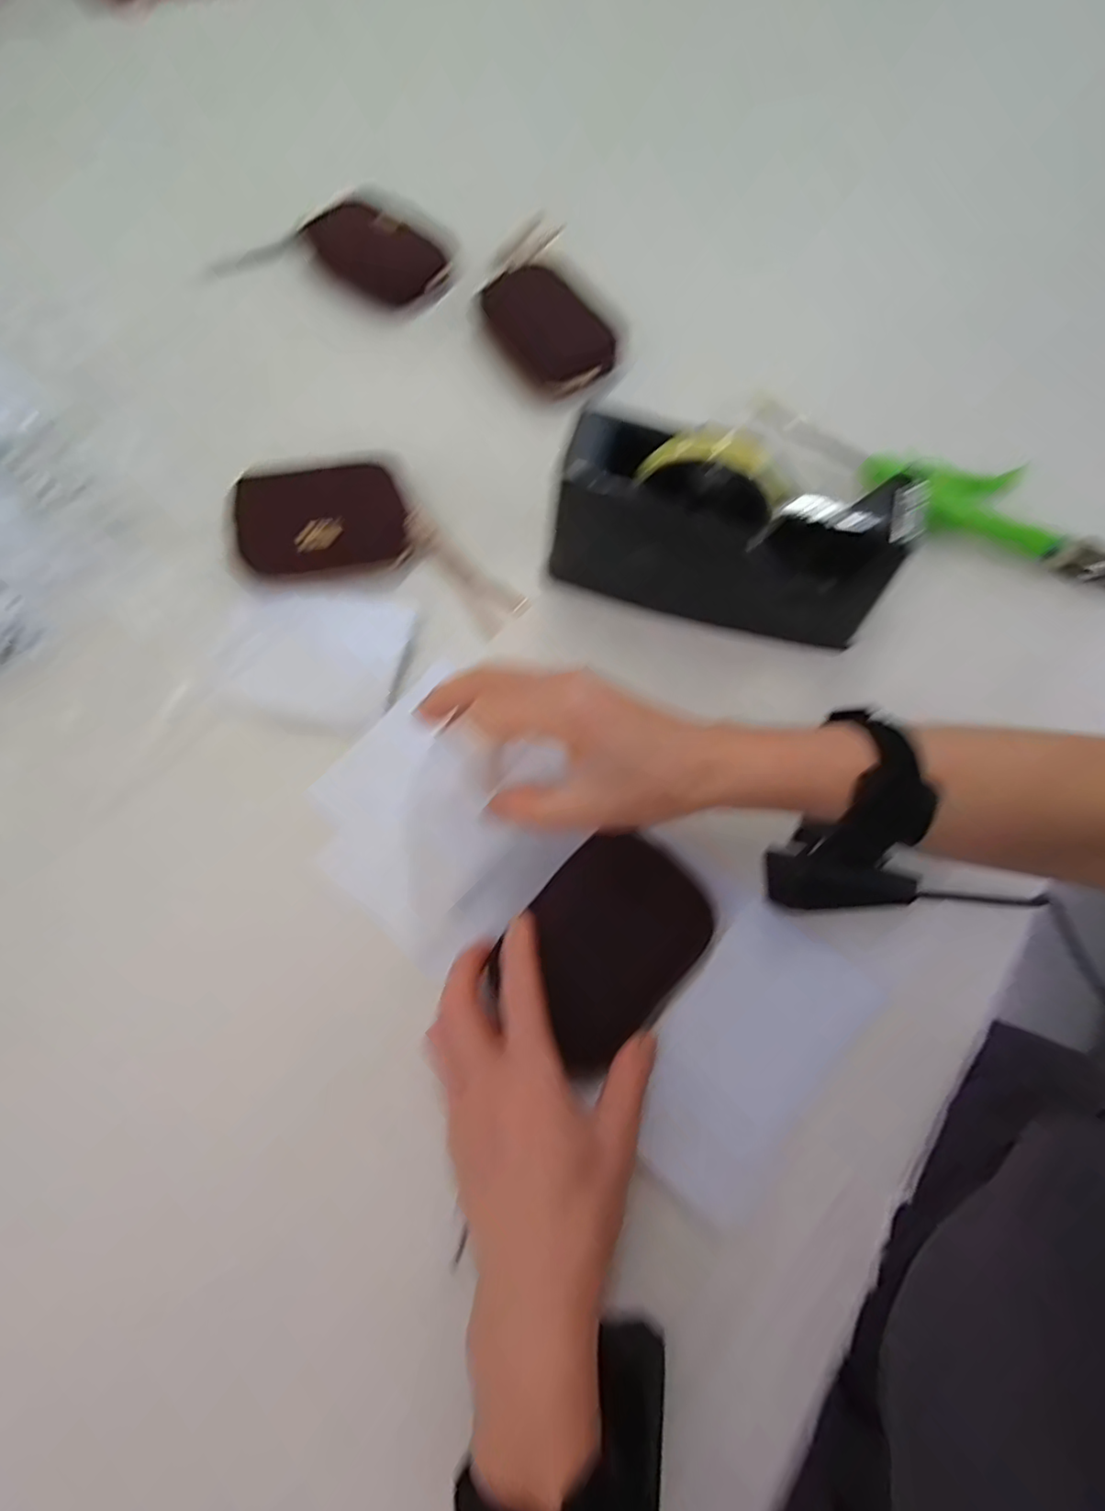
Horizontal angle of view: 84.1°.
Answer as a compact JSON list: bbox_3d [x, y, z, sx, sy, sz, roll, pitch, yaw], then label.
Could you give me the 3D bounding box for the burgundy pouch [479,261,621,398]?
[{"bbox_3d":[-0.005,-0.324,0.460,0.068,0.016,0.120,-33,74,-10],"label":"burgundy pouch"}]

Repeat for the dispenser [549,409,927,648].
[{"bbox_3d":[0.099,-0.133,0.355,0.188,0.093,0.067,15,72,5],"label":"dispenser"}]

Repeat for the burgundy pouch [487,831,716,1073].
[{"bbox_3d":[0.029,0.095,0.318,0.106,0.022,0.081,-43,76,-13],"label":"burgundy pouch"}]

